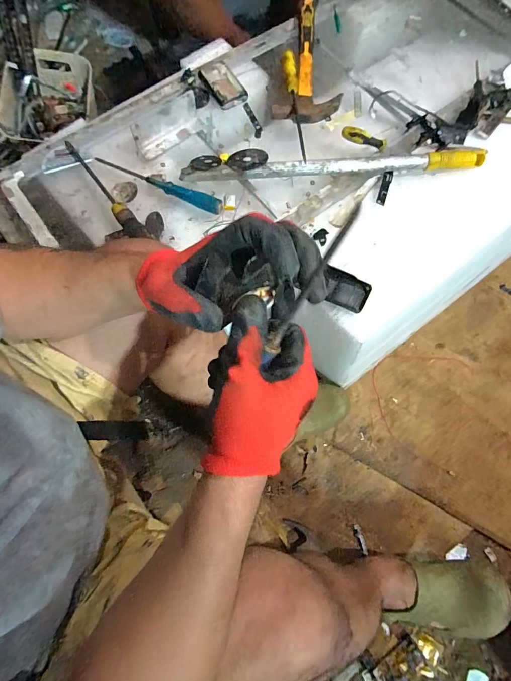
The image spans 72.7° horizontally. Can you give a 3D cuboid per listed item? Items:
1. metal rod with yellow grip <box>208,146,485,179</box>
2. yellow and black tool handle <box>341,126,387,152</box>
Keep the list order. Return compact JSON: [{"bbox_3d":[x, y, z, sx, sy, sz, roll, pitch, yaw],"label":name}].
[{"bbox_3d":[0.172,-0.308,0.623,0.471,0.038,0.024,-5,73,-2],"label":"metal rod with yellow grip"},{"bbox_3d":[0.200,-0.372,0.642,0.083,0.031,0.017,23,74,6],"label":"yellow and black tool handle"}]

